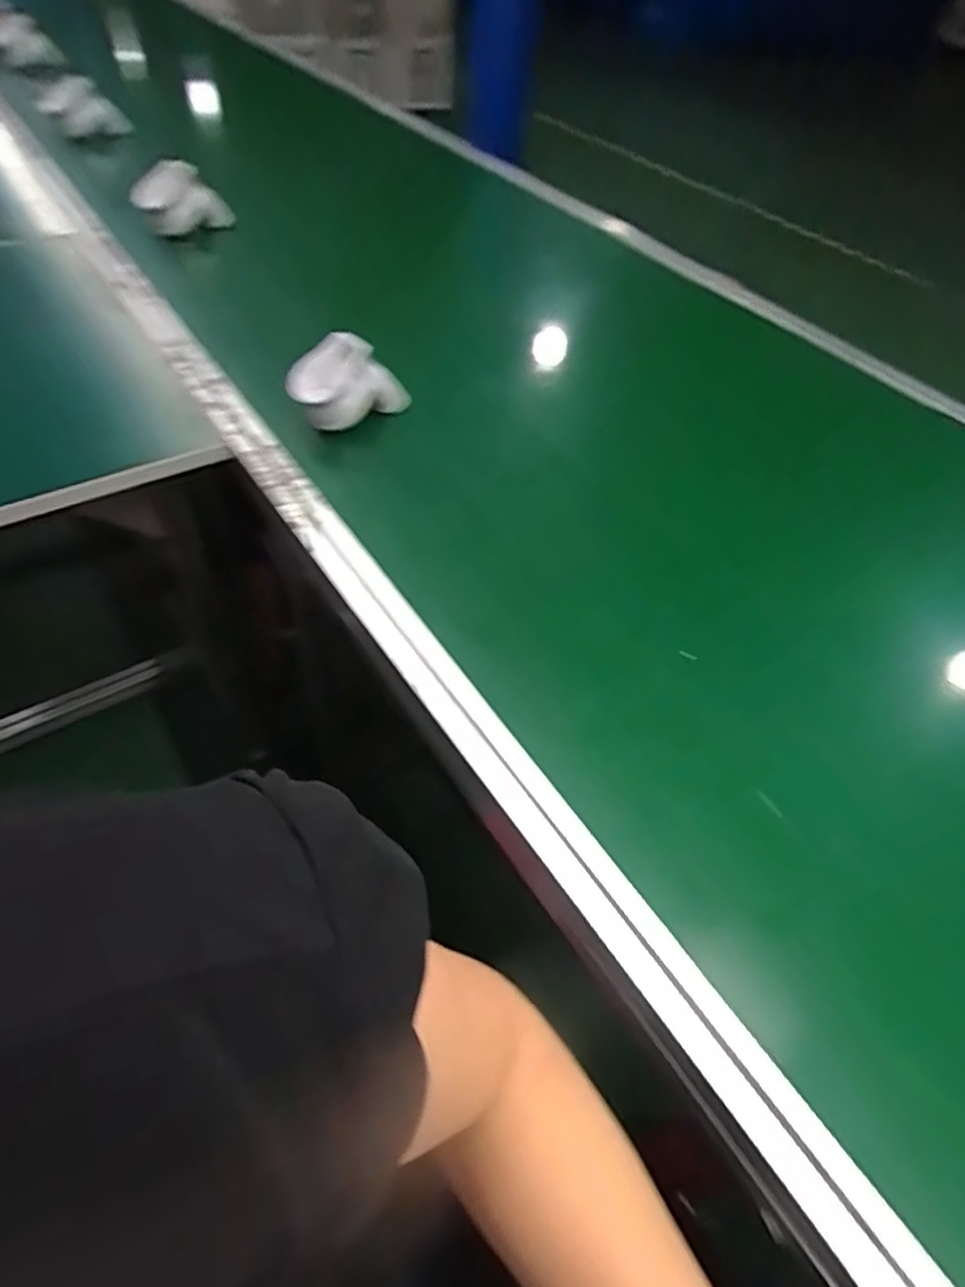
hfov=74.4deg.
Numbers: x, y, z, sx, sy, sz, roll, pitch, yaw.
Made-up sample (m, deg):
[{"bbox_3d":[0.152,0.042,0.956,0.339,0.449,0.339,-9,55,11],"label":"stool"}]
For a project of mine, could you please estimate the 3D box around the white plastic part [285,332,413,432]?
[{"bbox_3d":[-0.148,-0.284,0.694,0.060,0.083,0.128,34,56,20],"label":"white plastic part"}]

